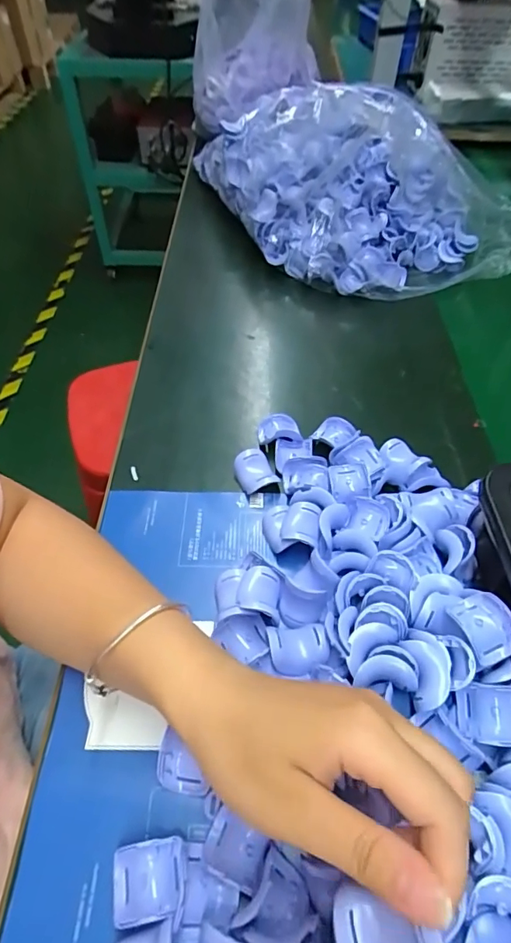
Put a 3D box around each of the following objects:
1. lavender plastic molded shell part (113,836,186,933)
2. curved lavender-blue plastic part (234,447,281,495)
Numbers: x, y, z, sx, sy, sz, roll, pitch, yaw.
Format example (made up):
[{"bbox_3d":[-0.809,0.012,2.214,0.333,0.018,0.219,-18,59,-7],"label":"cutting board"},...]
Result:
[{"bbox_3d":[-0.053,0.204,0.239,0.035,0.011,0.032,-5,52,-3],"label":"lavender plastic molded shell part"},{"bbox_3d":[-0.001,0.001,0.399,0.029,0.020,0.035,-16,53,-12],"label":"curved lavender-blue plastic part"}]

